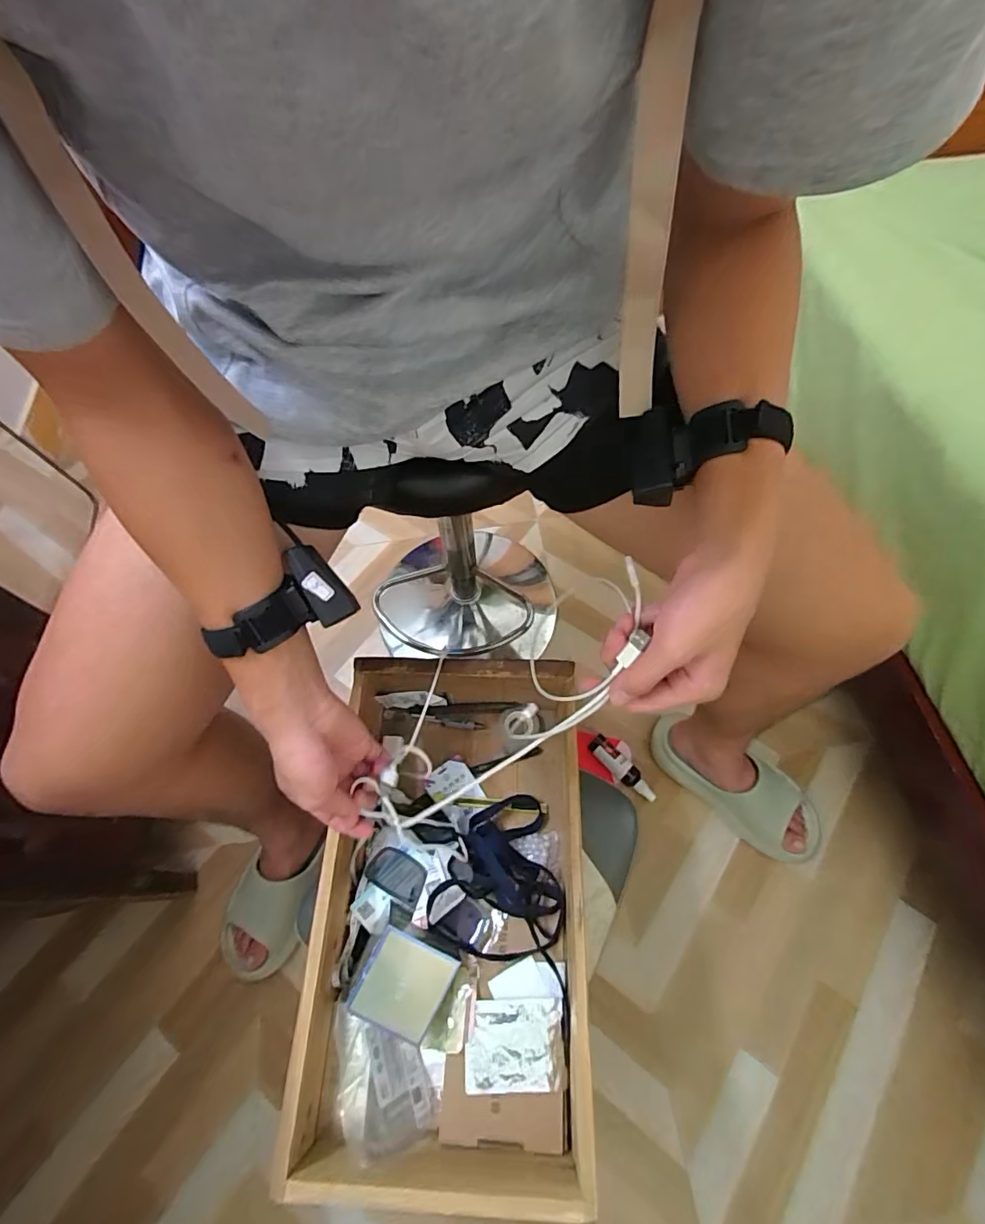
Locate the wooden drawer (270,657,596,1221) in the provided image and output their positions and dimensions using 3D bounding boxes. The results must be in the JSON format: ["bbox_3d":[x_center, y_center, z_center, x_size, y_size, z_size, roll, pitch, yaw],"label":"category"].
[{"bbox_3d":[-0.038,0.277,0.541,0.244,0.135,0.439,0,64,3],"label":"wooden drawer"}]

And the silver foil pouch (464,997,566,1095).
[{"bbox_3d":[0.021,0.409,0.493,0.090,0.007,0.072,-1,63,2],"label":"silver foil pouch"}]

